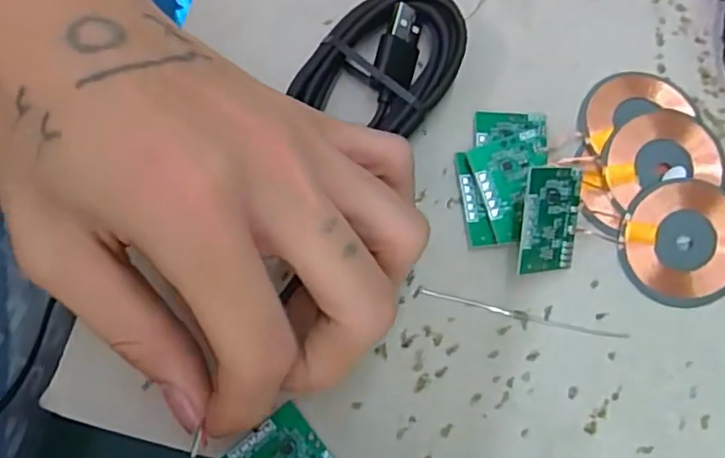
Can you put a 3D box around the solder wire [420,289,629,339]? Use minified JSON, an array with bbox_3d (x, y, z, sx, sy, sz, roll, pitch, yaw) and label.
[{"bbox_3d":[0.053,0.028,0.199,0.068,0.004,0.004,12,78,3],"label":"solder wire"}]

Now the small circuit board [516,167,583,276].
[{"bbox_3d":[0.060,-0.002,0.194,0.024,0.004,0.033,-3,103,-30],"label":"small circuit board"}]

